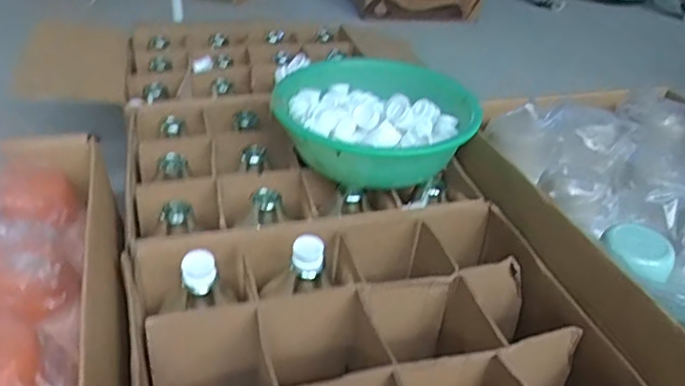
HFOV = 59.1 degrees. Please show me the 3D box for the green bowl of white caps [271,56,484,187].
[{"bbox_3d":[0.055,-0.132,1.079,0.357,0.116,0.305,15,35,13],"label":"green bowl of white caps"}]

